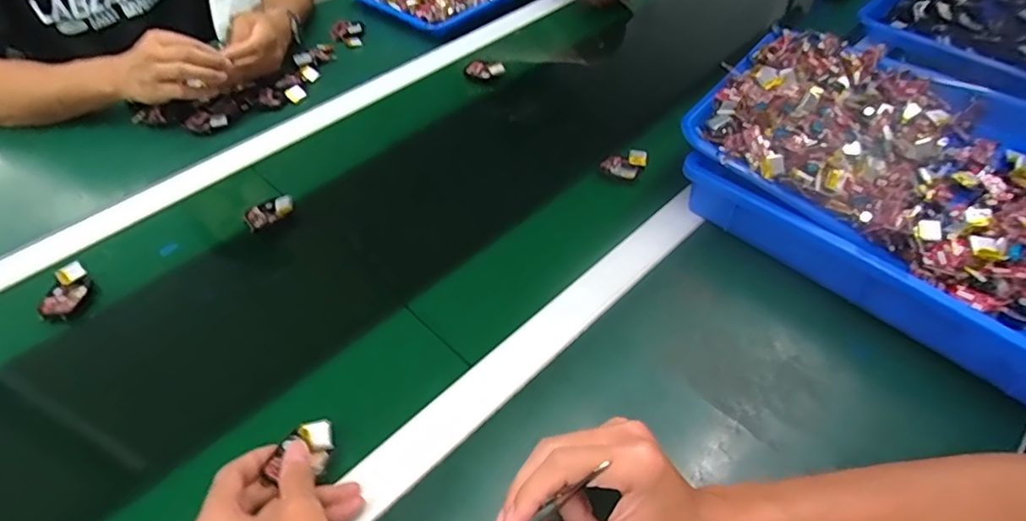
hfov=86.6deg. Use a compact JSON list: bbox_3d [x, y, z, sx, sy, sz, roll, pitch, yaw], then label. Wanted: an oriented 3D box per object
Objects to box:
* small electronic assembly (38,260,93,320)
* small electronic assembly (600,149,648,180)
[{"bbox_3d":[-0.432,0.028,0.528,0.034,0.016,0.058,-6,49,0],"label":"small electronic assembly"},{"bbox_3d":[0.126,-0.111,0.621,0.042,0.017,0.045,27,56,25],"label":"small electronic assembly"}]

